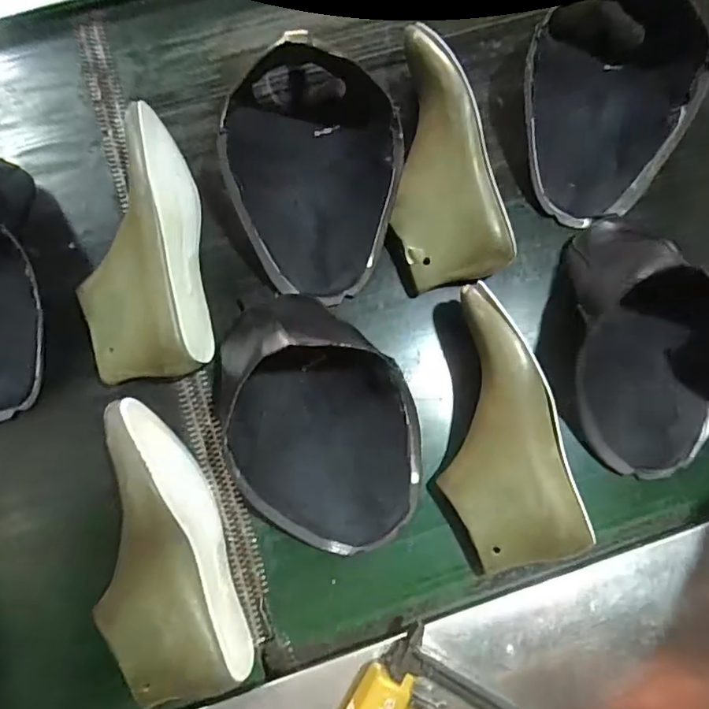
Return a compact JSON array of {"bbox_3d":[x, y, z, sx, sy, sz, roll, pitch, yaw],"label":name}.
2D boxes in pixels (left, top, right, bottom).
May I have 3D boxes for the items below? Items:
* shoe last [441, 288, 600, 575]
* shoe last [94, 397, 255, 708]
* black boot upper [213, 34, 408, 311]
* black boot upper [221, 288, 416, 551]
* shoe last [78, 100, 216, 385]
[{"bbox_3d":[0.139,0.076,0.530,0.109,0.085,0.272,-16,83,-6],"label":"shoe last"},{"bbox_3d":[-0.193,0.186,0.497,0.121,0.093,0.269,-17,83,-6],"label":"shoe last"},{"bbox_3d":[-0.050,-0.224,0.577,0.176,0.111,0.316,-10,83,-5],"label":"black boot upper"},{"bbox_3d":[-0.033,0.067,0.512,0.177,0.115,0.263,-19,84,-6],"label":"black boot upper"},{"bbox_3d":[-0.221,-0.109,0.540,0.120,0.100,0.265,-6,82,-5],"label":"shoe last"}]

